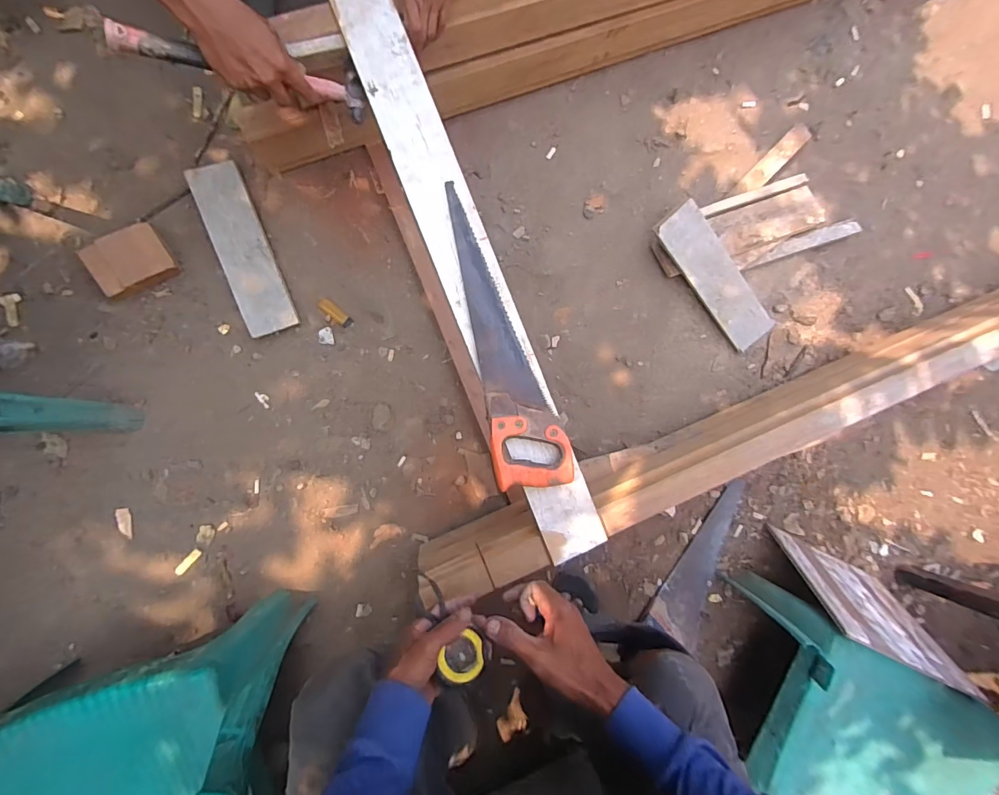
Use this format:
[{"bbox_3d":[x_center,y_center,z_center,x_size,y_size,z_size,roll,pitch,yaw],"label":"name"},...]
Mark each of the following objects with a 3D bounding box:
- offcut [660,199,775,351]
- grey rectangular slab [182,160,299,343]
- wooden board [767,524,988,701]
[{"bbox_3d":[0.473,-0.255,1.018,0.099,0.024,0.348,-38,107,20],"label":"offcut"},{"bbox_3d":[-0.515,-0.297,0.933,0.103,0.033,0.348,-20,97,-12],"label":"grey rectangular slab"},{"bbox_3d":[0.711,0.400,0.912,0.281,0.300,0.012,26,111,-2],"label":"wooden board"}]

